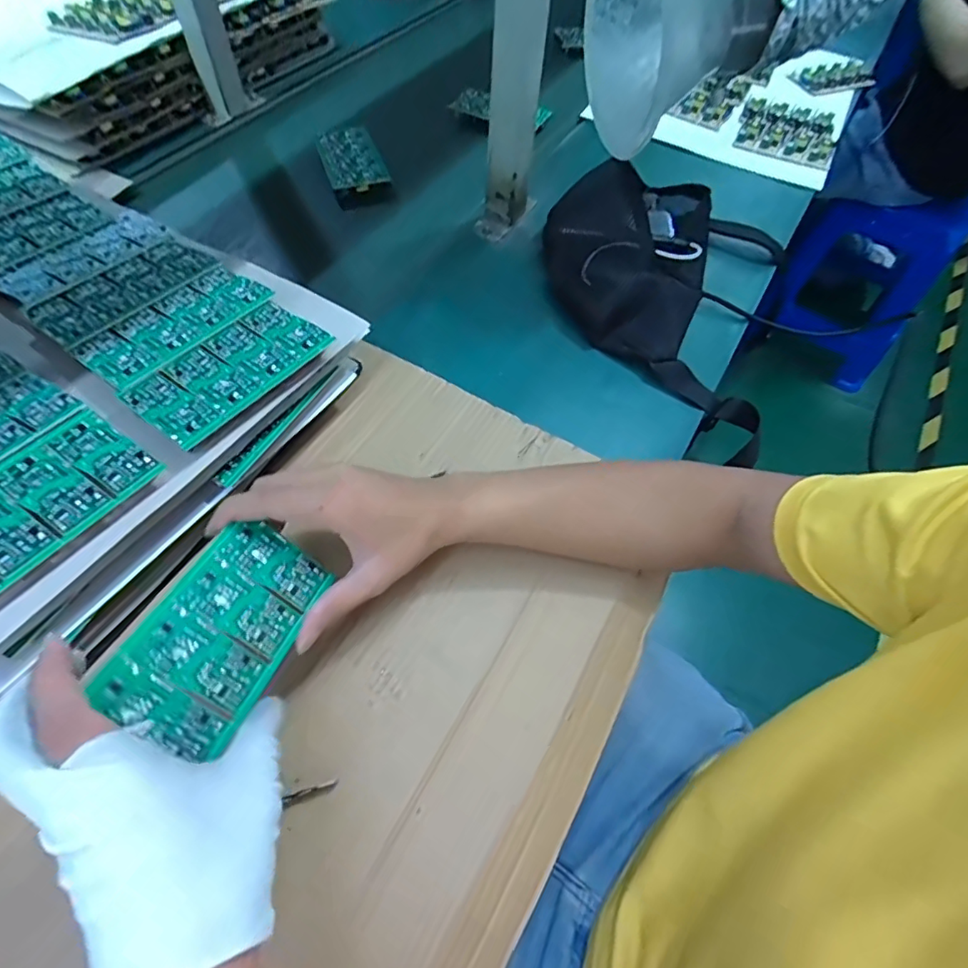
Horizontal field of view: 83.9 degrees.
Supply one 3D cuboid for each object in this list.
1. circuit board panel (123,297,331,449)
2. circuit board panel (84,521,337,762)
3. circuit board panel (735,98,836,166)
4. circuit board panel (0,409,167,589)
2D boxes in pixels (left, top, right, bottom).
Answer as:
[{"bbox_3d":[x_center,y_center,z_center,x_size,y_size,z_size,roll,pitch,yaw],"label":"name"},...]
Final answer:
[{"bbox_3d":[-0.184,-0.087,0.392,0.069,0.004,0.134,34,62,15],"label":"circuit board panel"},{"bbox_3d":[-0.145,0.081,0.308,0.073,0.004,0.124,43,45,-19],"label":"circuit board panel"},{"bbox_3d":[0.430,-0.509,0.767,0.123,0.025,0.133,19,59,8],"label":"circuit board panel"},{"bbox_3d":[-0.272,0.013,0.317,0.068,0.010,0.134,31,61,14],"label":"circuit board panel"}]

